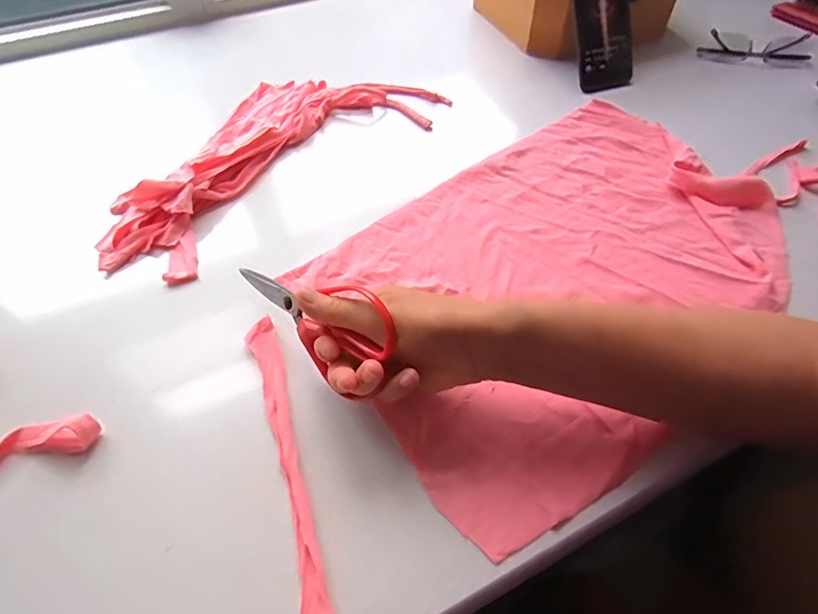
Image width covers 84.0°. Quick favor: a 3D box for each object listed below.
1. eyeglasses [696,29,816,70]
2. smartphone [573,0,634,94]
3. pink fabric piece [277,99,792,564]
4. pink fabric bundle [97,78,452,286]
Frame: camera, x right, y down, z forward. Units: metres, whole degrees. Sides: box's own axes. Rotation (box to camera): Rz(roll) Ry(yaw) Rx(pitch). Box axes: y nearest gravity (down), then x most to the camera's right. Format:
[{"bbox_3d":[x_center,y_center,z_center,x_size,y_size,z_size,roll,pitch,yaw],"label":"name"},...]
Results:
[{"bbox_3d":[0.489,-0.364,0.645,0.146,0.045,0.073,14,55,12],"label":"eyeglasses"},{"bbox_3d":[0.237,-0.356,0.555,0.072,0.161,0.013,-14,19,1],"label":"smartphone"},{"bbox_3d":[0.138,-0.044,0.397,0.438,0.020,0.287,-32,60,-21],"label":"pink fabric piece"},{"bbox_3d":[-0.157,-0.184,0.500,0.196,0.033,0.404,38,63,24],"label":"pink fabric bundle"}]

